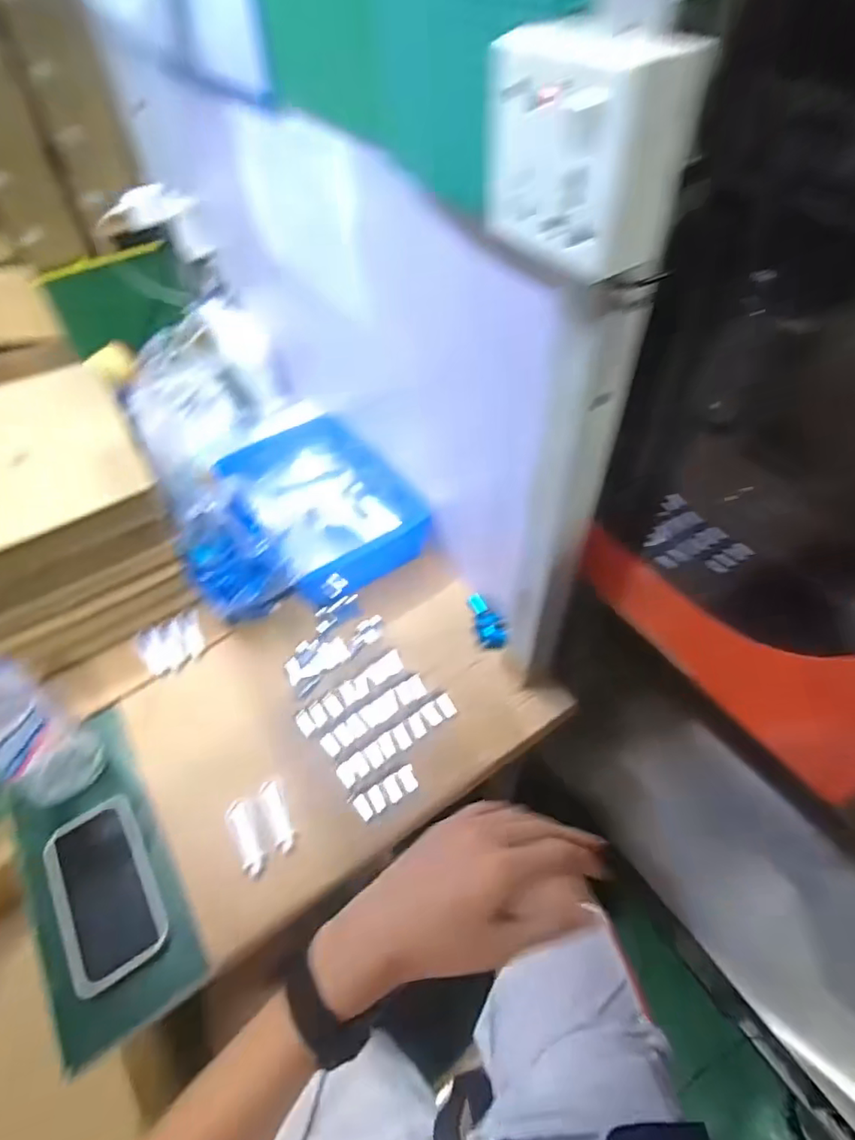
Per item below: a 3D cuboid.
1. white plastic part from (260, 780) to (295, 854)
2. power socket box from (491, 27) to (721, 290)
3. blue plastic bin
[{"bbox_3d":[-0.165,0.271,0.635,0.022,0.012,0.078,-21,54,-13],"label":"white plastic part"},{"bbox_3d":[0.077,-0.207,0.282,0.050,0.088,0.092,-29,56,-18],"label":"power socket box"},{"bbox_3d":[-0.163,-0.108,0.893,0.204,0.073,0.305,-33,57,-21],"label":"blue plastic bin"}]

